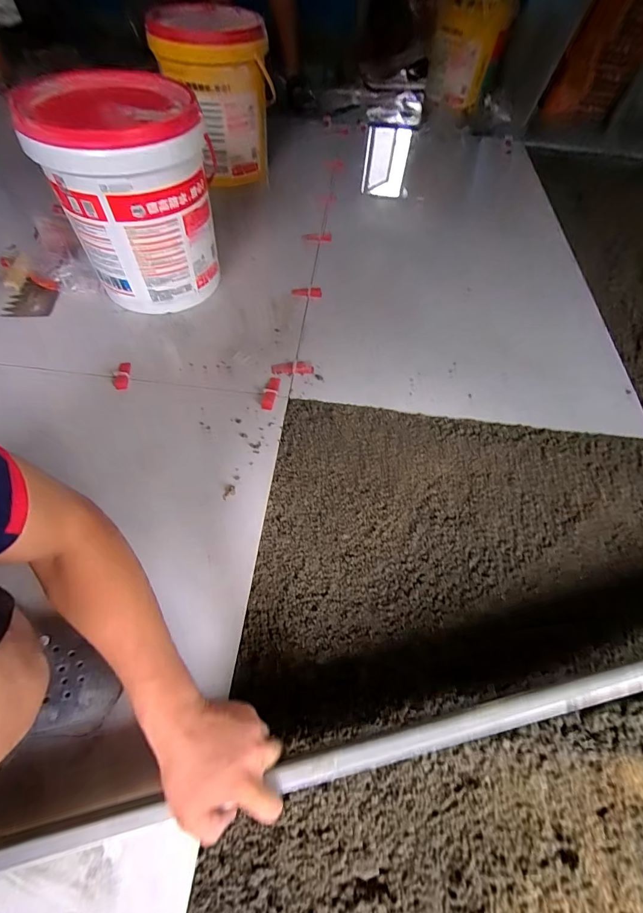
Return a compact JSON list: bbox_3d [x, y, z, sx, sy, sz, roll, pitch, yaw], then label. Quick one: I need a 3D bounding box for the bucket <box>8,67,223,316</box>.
[{"bbox_3d":[-0.383,-0.531,0.822,0.281,0.360,0.297,1,58,-2],"label":"bucket"}]

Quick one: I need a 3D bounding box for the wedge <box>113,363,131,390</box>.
[{"bbox_3d":[-0.408,-0.165,0.782,0.028,0.015,0.065,-4,58,-5],"label":"wedge"}]

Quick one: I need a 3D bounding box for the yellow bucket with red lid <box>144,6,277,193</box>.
[{"bbox_3d":[-0.301,-1.037,1.150,0.320,0.371,0.323,-7,58,-8],"label":"yellow bucket with red lid"}]

